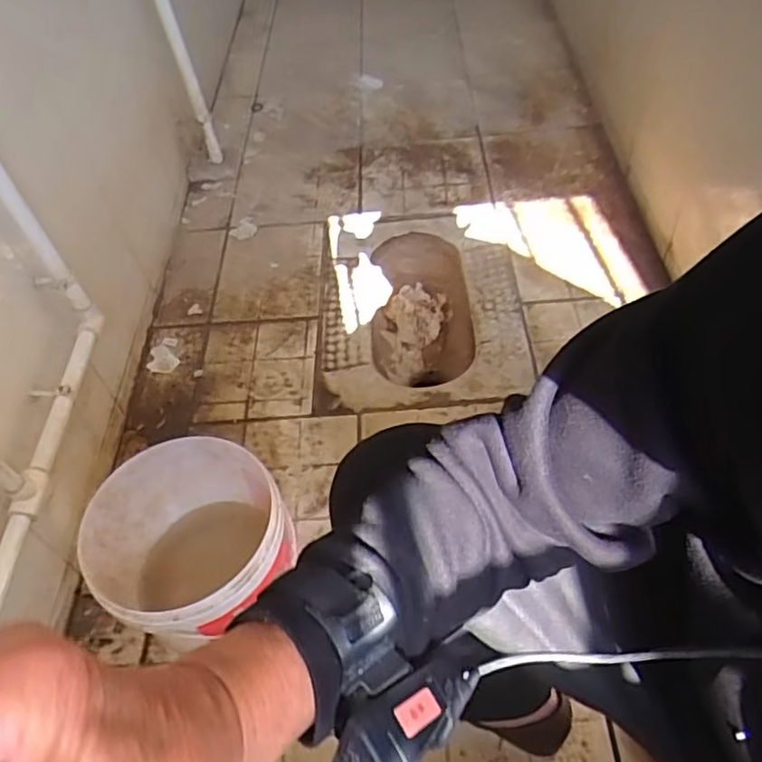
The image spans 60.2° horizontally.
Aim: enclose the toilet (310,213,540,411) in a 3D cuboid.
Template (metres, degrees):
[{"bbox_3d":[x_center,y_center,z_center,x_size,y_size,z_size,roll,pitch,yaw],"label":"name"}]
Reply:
[{"bbox_3d":[0.082,-0.136,1.388,0.397,0.149,0.541,-3,51,2],"label":"toilet"}]

